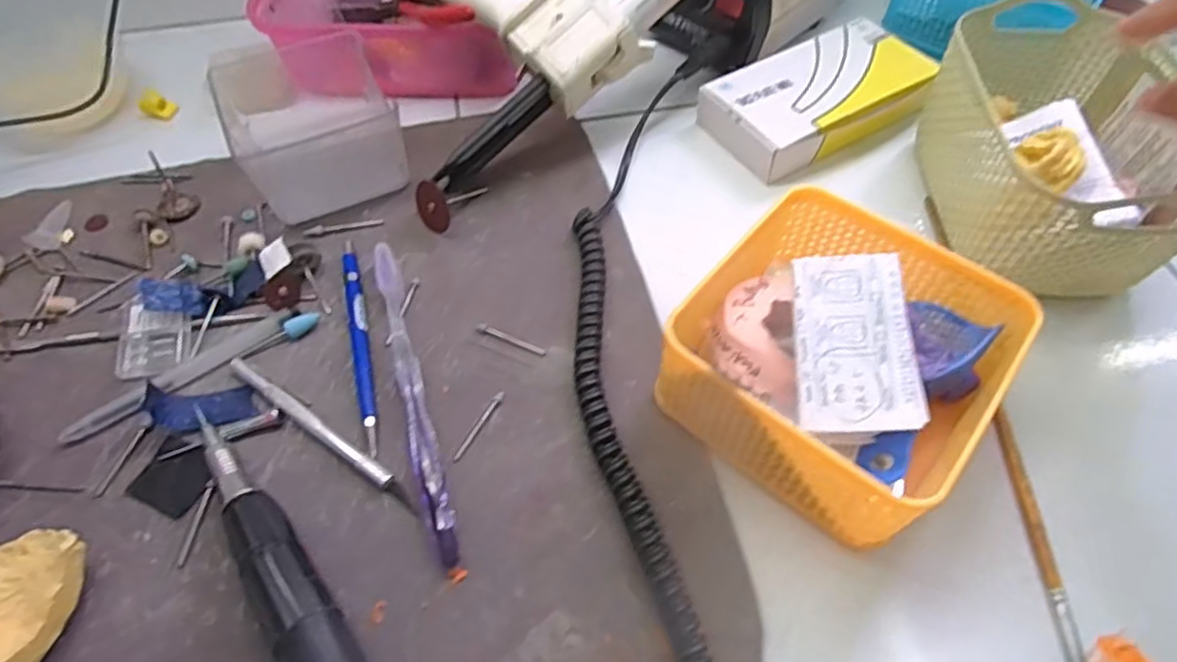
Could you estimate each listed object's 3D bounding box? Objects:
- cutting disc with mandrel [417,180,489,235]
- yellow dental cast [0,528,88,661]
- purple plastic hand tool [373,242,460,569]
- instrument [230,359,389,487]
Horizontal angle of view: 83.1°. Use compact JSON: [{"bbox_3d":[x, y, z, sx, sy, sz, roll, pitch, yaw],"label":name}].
[{"bbox_3d":[-0.083,-0.082,0.412,0.044,0.022,0.027,-21,58,-13],"label":"cutting disc with mandrel"},{"bbox_3d":[-0.237,0.114,0.270,0.035,0.022,0.064,8,56,7],"label":"yellow dental cast"},{"bbox_3d":[-0.091,0.030,0.340,0.013,0.011,0.182,-16,57,-9],"label":"purple plastic hand tool"},{"bbox_3d":[-0.143,0.044,0.335,0.116,0.008,0.009,30,62,20],"label":"instrument"}]

